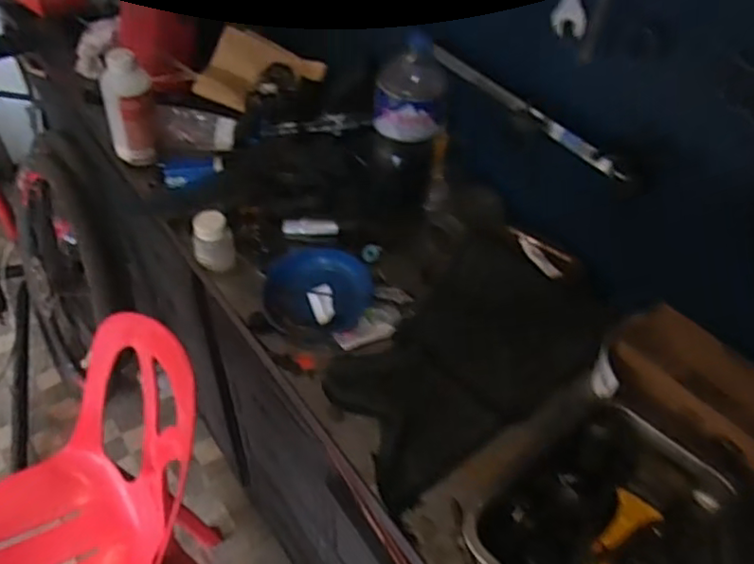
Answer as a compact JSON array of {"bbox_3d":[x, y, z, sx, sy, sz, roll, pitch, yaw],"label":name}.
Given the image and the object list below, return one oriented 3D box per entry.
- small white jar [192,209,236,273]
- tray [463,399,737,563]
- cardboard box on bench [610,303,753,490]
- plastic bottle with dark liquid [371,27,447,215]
[{"bbox_3d":[-0.220,-0.053,0.837,0.055,0.077,0.045,-9,47,-13],"label":"small white jar"},{"bbox_3d":[0.224,0.236,0.618,0.257,0.039,0.190,-26,53,-27],"label":"tray"},{"bbox_3d":[0.355,0.125,0.669,0.098,0.082,0.220,-25,52,-26],"label":"cardboard box on bench"},{"bbox_3d":[0.038,-0.196,0.816,0.093,0.232,0.091,5,45,1],"label":"plastic bottle with dark liquid"}]

